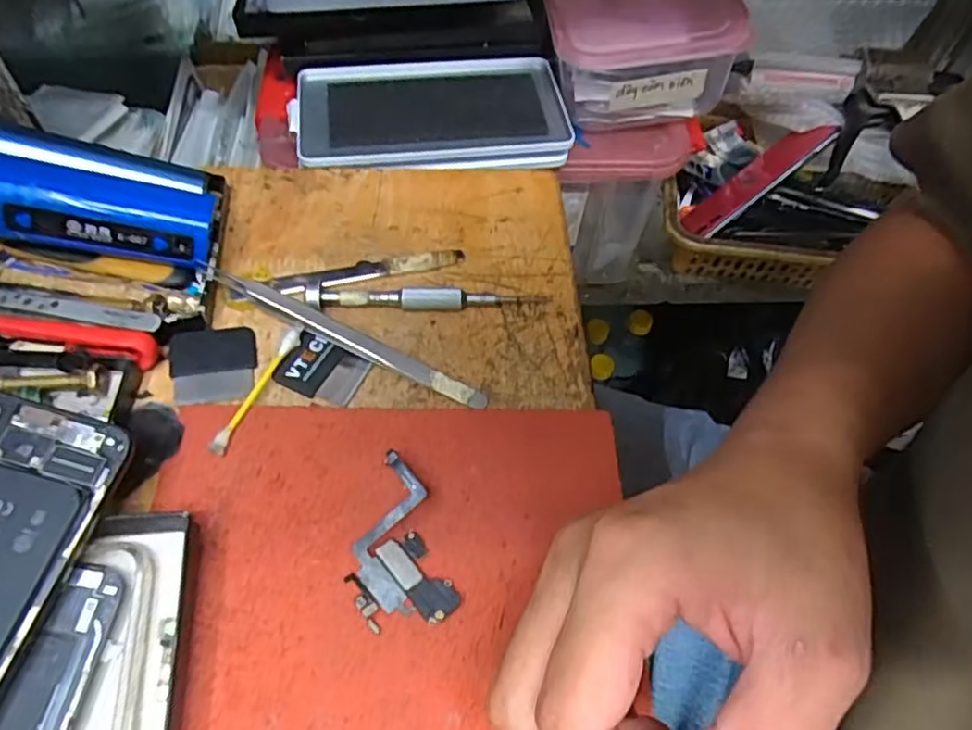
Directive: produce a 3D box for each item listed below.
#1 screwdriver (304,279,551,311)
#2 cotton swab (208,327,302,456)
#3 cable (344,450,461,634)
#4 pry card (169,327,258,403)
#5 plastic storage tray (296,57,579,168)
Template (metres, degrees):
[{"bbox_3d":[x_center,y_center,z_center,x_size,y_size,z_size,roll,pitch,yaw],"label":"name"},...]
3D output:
[{"bbox_3d":[-0.030,-0.035,0.342,0.123,0.015,0.012,-2,56,-5],"label":"screwdriver"},{"bbox_3d":[-0.107,0.011,0.306,0.008,0.009,0.071,20,57,9],"label":"cotton swab"},{"bbox_3d":[-0.039,0.072,0.267,0.038,0.014,0.067,-17,59,-14],"label":"cable"},{"bbox_3d":[-0.133,-0.001,0.318,0.038,0.008,0.042,-7,57,-9],"label":"pry card"},{"bbox_3d":[-0.037,-0.177,0.461,0.184,0.019,0.099,-6,57,-8],"label":"plastic storage tray"}]

